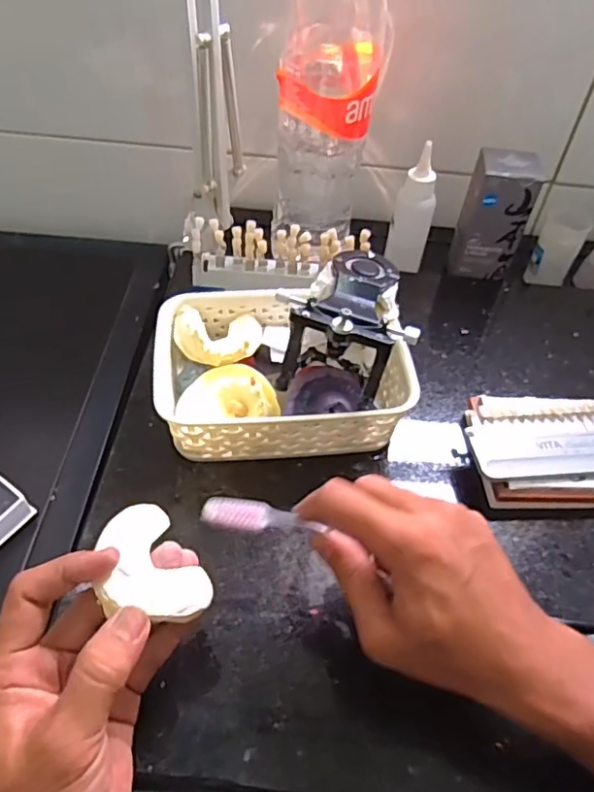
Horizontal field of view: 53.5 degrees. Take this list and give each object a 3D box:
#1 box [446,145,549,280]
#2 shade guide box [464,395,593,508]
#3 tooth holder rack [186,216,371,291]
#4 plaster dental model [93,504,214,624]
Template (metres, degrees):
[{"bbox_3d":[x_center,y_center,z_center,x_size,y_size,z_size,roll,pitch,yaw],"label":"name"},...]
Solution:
[{"bbox_3d":[0.201,-0.180,0.604,0.058,0.129,0.052,8,48,3],"label":"box"},{"bbox_3d":[0.217,0.044,0.470,0.164,0.033,0.091,2,48,-2],"label":"shade guide box"},{"bbox_3d":[-0.018,-0.126,0.536,0.156,0.057,0.029,8,49,1],"label":"tooth holder rack"},{"bbox_3d":[-0.084,0.095,0.323,0.055,0.022,0.069,-9,52,-40],"label":"plaster dental model"}]

